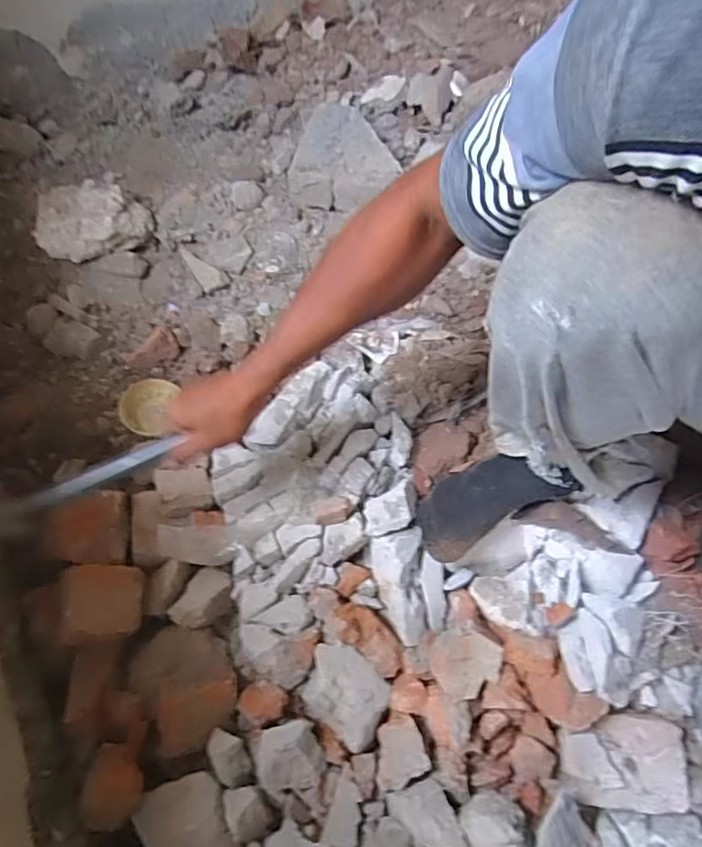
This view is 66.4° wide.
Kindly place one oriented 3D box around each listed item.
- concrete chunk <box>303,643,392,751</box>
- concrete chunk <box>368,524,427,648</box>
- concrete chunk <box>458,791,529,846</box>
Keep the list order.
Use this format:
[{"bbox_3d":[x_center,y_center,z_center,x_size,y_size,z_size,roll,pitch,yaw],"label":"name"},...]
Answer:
[{"bbox_3d":[-0.006,0.310,0.618,0.105,0.040,0.081,31,69,17],"label":"concrete chunk"},{"bbox_3d":[0.062,0.199,0.656,0.062,0.046,0.131,-8,87,-3],"label":"concrete chunk"},{"bbox_3d":[0.150,0.418,0.530,0.067,0.037,0.083,-32,67,33],"label":"concrete chunk"}]

